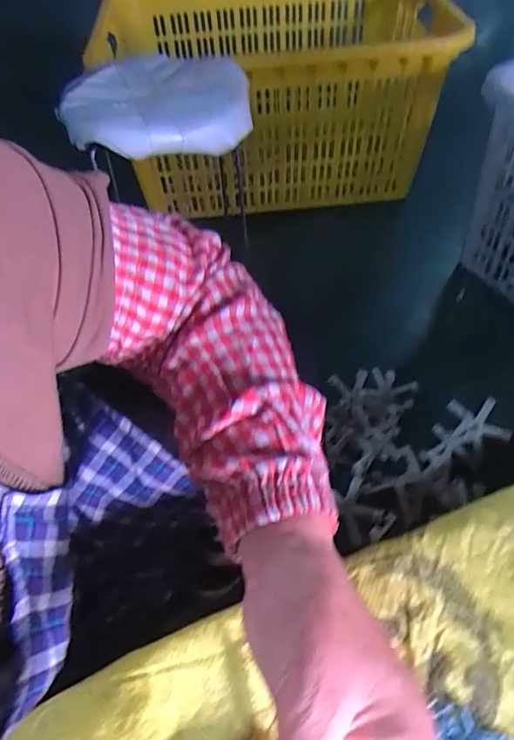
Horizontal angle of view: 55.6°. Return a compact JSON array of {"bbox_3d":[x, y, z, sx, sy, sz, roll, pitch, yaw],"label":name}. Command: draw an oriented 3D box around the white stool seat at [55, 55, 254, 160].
[{"bbox_3d":[-0.168,-0.439,0.790,0.300,0.039,0.289,-9,53,-2],"label":"white stool seat"}]

